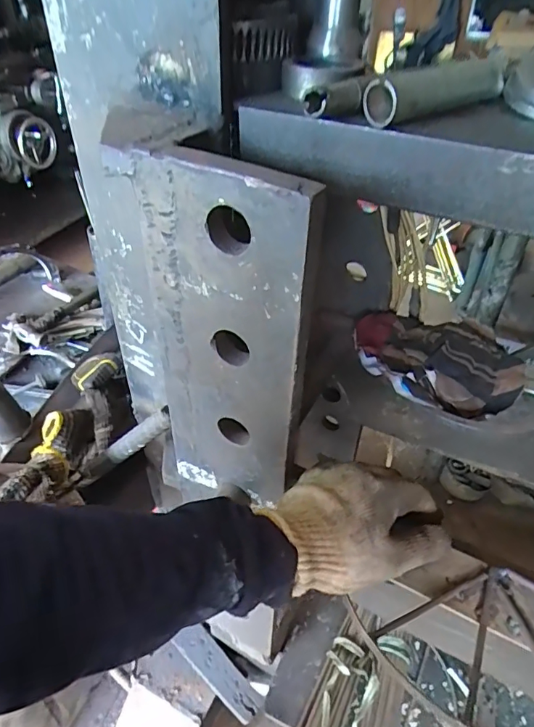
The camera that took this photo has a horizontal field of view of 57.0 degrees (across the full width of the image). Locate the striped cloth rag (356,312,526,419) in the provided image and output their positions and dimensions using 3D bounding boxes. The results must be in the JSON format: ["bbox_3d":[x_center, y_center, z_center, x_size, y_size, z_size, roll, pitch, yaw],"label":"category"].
[{"bbox_3d":[0.200,-0.007,0.583,0.187,0.050,0.165,-3,40,-5],"label":"striped cloth rag"}]

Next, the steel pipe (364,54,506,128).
[{"bbox_3d":[0.116,-0.187,0.331,0.122,0.028,0.034,-29,48,-30],"label":"steel pipe"}]

